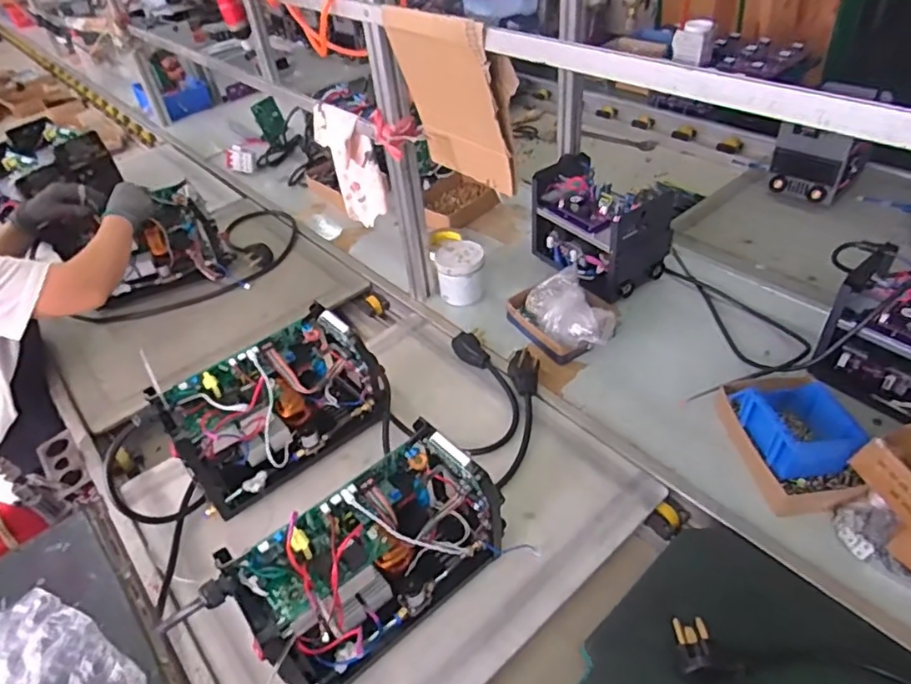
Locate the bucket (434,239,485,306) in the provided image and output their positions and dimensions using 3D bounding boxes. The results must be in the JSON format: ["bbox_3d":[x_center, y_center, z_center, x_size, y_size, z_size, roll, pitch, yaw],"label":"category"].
[{"bbox_3d":[0.011,-0.135,1.175,0.092,0.108,0.085,-4,42,3],"label":"bucket"}]

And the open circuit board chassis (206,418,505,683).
[{"bbox_3d":[-0.092,0.256,0.695,0.300,0.189,0.124,-32,48,-25],"label":"open circuit board chassis"}]

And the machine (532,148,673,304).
[{"bbox_3d":[0.288,-0.228,1.193,0.155,0.191,0.265,-28,46,-22],"label":"machine"}]

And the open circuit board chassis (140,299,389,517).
[{"bbox_3d":[-0.259,0.100,0.900,0.309,0.190,0.127,-30,47,-24],"label":"open circuit board chassis"}]

